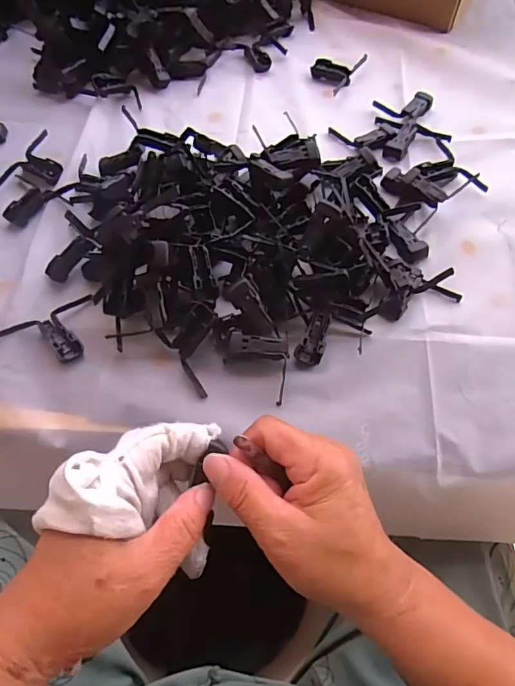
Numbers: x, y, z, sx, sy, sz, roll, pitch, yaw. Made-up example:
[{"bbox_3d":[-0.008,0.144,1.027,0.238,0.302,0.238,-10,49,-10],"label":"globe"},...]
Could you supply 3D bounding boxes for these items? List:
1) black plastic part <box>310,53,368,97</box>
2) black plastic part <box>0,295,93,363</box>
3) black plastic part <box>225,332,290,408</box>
[{"bbox_3d":[0.092,-0.326,0.567,0.048,0.012,0.065,31,66,16],"label":"black plastic part"},{"bbox_3d":[-0.167,-0.006,0.390,0.081,0.014,0.049,-31,65,-15],"label":"black plastic part"},{"bbox_3d":[-0.003,0.018,0.369,0.050,0.025,0.043,9,61,6],"label":"black plastic part"}]

